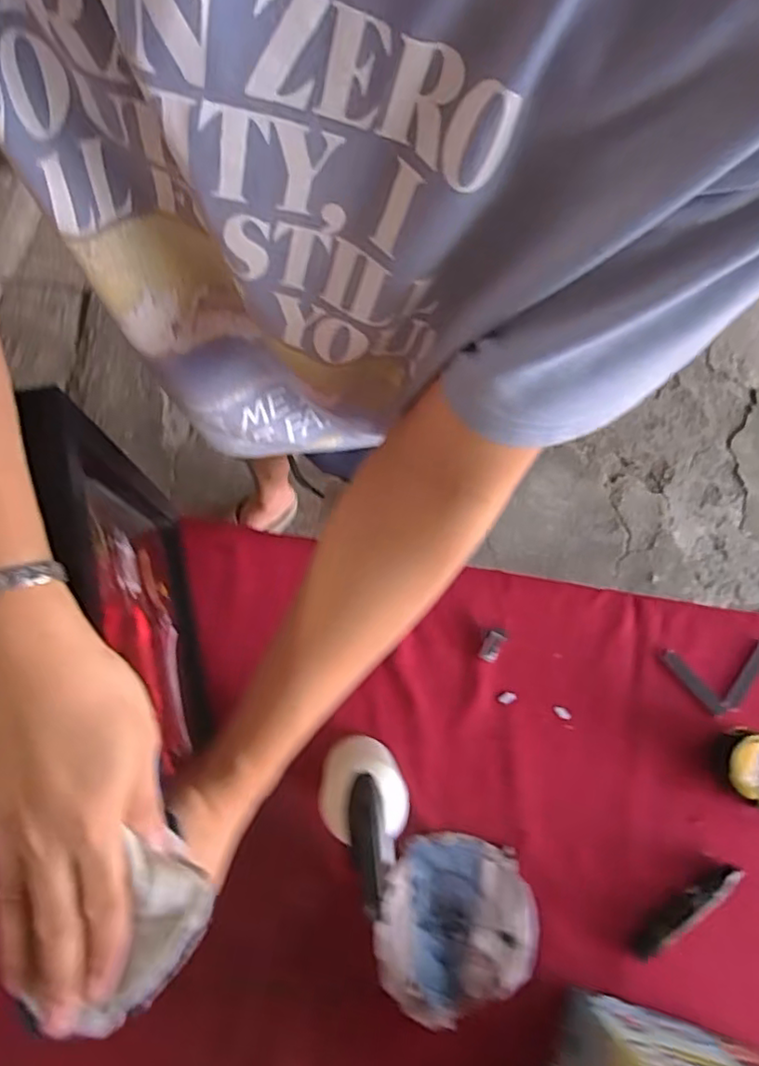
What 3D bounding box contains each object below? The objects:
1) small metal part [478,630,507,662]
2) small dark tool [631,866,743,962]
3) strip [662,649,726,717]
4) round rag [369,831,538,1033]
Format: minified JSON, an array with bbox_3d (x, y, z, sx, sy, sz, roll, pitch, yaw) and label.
[{"bbox_3d":[0.118,0.119,0.665,0.020,0.012,0.033,31,79,5],"label":"small metal part"},{"bbox_3d":[0.303,0.374,0.624,0.131,0.017,0.018,-32,81,-8],"label":"small dark tool"},{"bbox_3d":[0.334,0.159,0.672,0.017,0.005,0.081,-40,82,-9],"label":"strip"},{"bbox_3d":[0.071,0.369,0.601,0.159,0.044,0.143,-29,80,-7],"label":"round rag"}]

